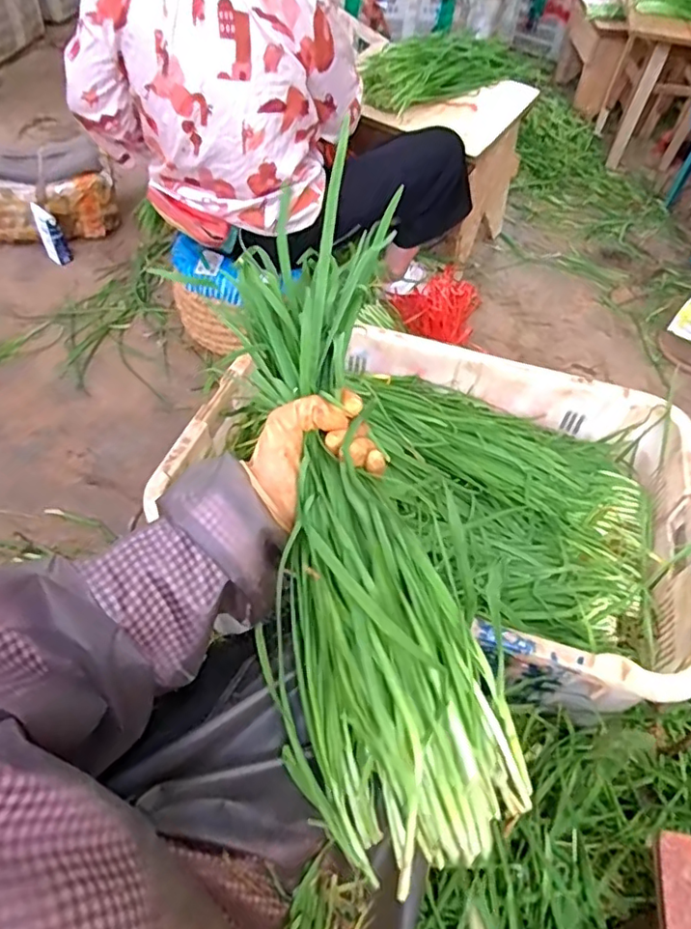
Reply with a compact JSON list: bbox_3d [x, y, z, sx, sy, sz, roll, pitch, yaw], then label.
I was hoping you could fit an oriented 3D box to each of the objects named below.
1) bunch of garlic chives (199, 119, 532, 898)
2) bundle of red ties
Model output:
[{"bbox_3d":[0.003,0.032,0.437,0.154,0.090,0.496,-10,78,-10],"label":"bunch of garlic chives"},{"bbox_3d":[0.223,-0.403,1.453,0.213,0.073,0.205,12,56,5],"label":"bundle of red ties"}]

